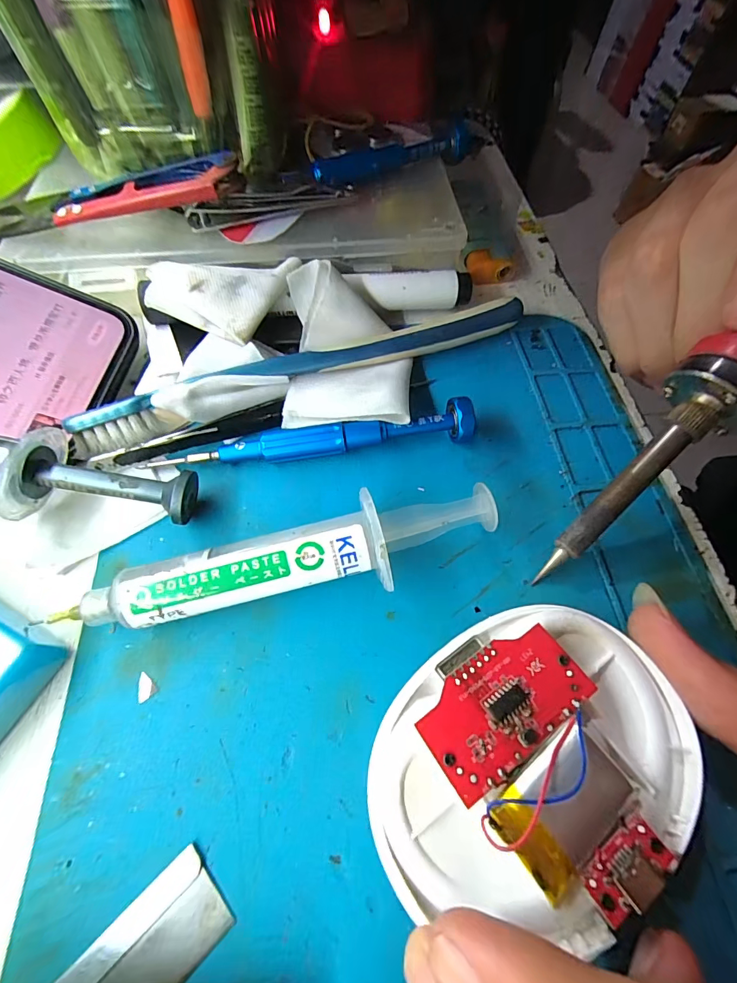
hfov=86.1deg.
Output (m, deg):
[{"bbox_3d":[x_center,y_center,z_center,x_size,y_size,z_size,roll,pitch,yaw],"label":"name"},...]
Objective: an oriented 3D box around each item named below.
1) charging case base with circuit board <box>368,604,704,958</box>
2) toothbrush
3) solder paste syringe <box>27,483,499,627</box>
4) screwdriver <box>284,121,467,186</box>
[{"bbox_3d":[0.040,0.064,0.096,0.080,0.016,0.059,-31,66,-15],"label":"charging case base with circuit board"},{"bbox_3d":[-0.019,-0.050,0.151,0.180,0.011,0.014,-22,64,-11],"label":"toothbrush"},{"bbox_3d":[-0.025,0.022,0.119,0.130,0.022,0.023,-12,63,-6],"label":"solder paste syringe"},{"bbox_3d":[0.006,-0.154,0.181,0.091,0.011,0.012,-21,64,-11],"label":"screwdriver"}]

